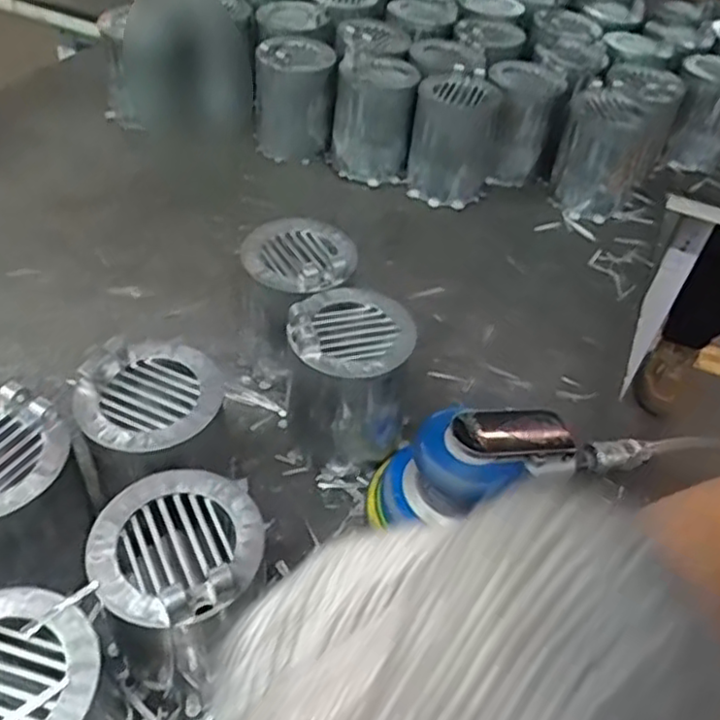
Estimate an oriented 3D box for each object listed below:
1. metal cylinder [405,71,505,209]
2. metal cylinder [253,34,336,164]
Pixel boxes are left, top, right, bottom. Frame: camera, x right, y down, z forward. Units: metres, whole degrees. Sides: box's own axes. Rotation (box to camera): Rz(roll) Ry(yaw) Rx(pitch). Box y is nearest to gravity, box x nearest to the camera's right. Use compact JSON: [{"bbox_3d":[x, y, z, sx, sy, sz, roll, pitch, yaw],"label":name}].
[{"bbox_3d":[0.102,-0.241,0.792,0.089,0.120,0.095,9,46,3],"label":"metal cylinder"},{"bbox_3d":[-0.078,-0.312,0.832,0.088,0.113,0.097,-2,46,-8],"label":"metal cylinder"}]

